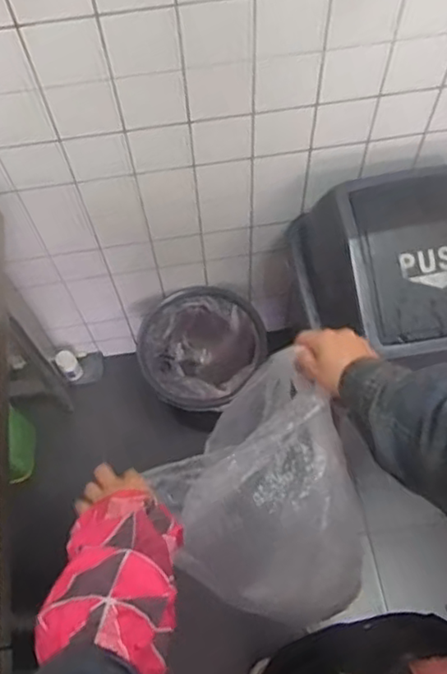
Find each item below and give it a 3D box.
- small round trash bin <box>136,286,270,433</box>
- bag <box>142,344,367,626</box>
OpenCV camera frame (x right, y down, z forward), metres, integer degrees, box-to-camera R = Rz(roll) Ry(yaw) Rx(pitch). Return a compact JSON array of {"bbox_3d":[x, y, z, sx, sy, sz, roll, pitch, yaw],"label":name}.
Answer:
[{"bbox_3d":[-0.043,0.076,1.515,0.272,0.320,0.251,-1,65,1],"label":"small round trash bin"},{"bbox_3d":[0.049,0.194,0.729,0.213,0.238,0.260,-22,66,-9],"label":"bag"}]

